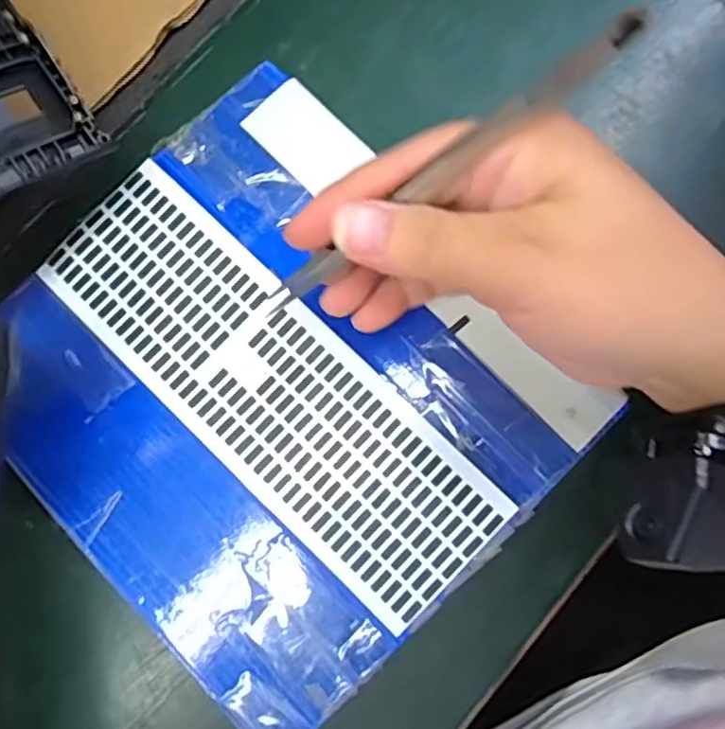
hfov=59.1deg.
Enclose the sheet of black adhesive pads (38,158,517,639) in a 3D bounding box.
[{"bbox_3d":[-0.036,0.008,0.248,0.198,0.004,0.063,44,87,7],"label":"sheet of black adhesive pads"}]

